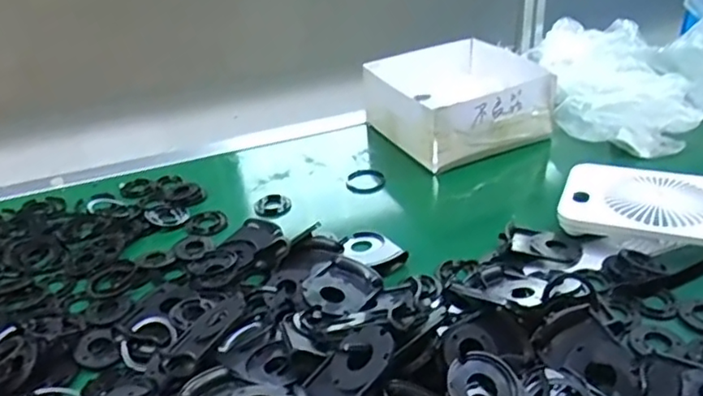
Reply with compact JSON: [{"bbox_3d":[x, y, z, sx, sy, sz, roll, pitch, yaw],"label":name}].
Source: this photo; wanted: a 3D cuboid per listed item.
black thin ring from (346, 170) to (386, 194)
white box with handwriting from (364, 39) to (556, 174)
[{"bbox_3d":[0.019,-0.021,0.827,0.050,0.008,0.052,0,41,0],"label":"black thin ring"},{"bbox_3d":[0.164,-0.149,0.929,0.233,0.085,0.216,-18,34,-22],"label":"white box with handwriting"}]

